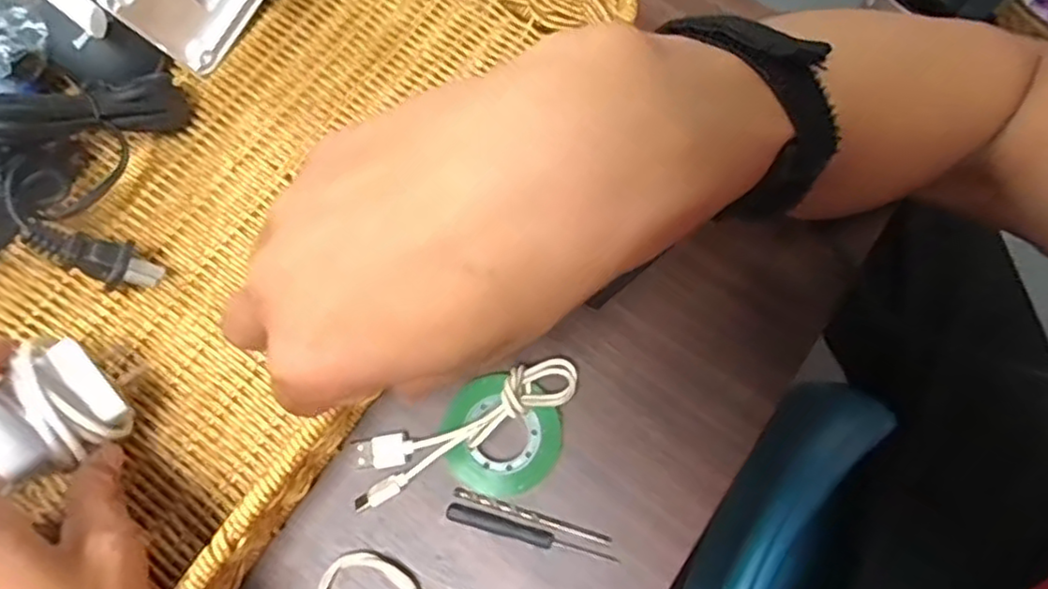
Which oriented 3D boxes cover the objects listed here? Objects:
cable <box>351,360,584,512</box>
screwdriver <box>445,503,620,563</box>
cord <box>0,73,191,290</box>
[{"bbox_3d":[-0.028,0.058,0.296,0.114,0.027,0.026,-27,75,-8],"label":"cable"},{"bbox_3d":[0.003,0.108,0.296,0.078,0.006,0.007,16,74,5],"label":"screwdriver"},{"bbox_3d":[-0.183,-0.057,0.295,0.086,0.065,0.084,-37,77,-11],"label":"cord"}]

